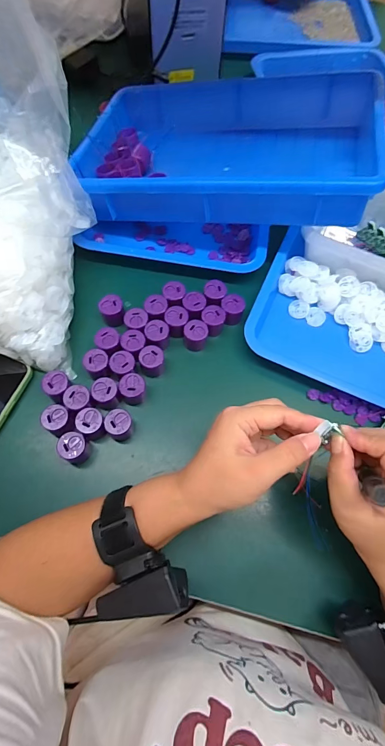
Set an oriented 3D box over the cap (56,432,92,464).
[{"bbox_3d":[-0.124,0.079,0.367,0.025,0.040,0.027,1,68,-2],"label":"cap"}]

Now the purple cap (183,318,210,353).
[{"bbox_3d":[0.003,-0.045,0.427,0.028,0.034,0.027,1,68,-2],"label":"purple cap"}]

